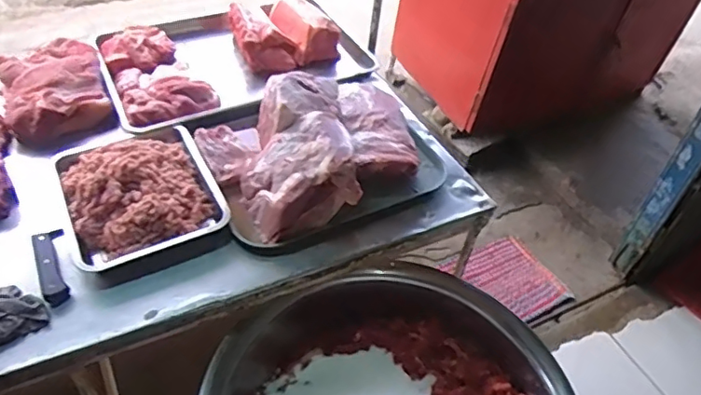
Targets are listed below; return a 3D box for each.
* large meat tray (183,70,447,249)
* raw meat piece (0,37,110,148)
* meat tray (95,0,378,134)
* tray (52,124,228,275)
[{"bbox_3d":[-0.049,-0.118,1.081,0.435,0.159,0.351,-17,52,-21],"label":"large meat tray"},{"bbox_3d":[-0.621,-0.231,1.174,0.199,0.082,0.256,-20,53,-23],"label":"raw meat piece"},{"bbox_3d":[-0.262,-0.337,1.307,0.575,0.117,0.390,-19,53,-22],"label":"meat tray"},{"bbox_3d":[-0.382,-0.026,1.001,0.260,0.063,0.302,-20,53,-23],"label":"tray"}]

